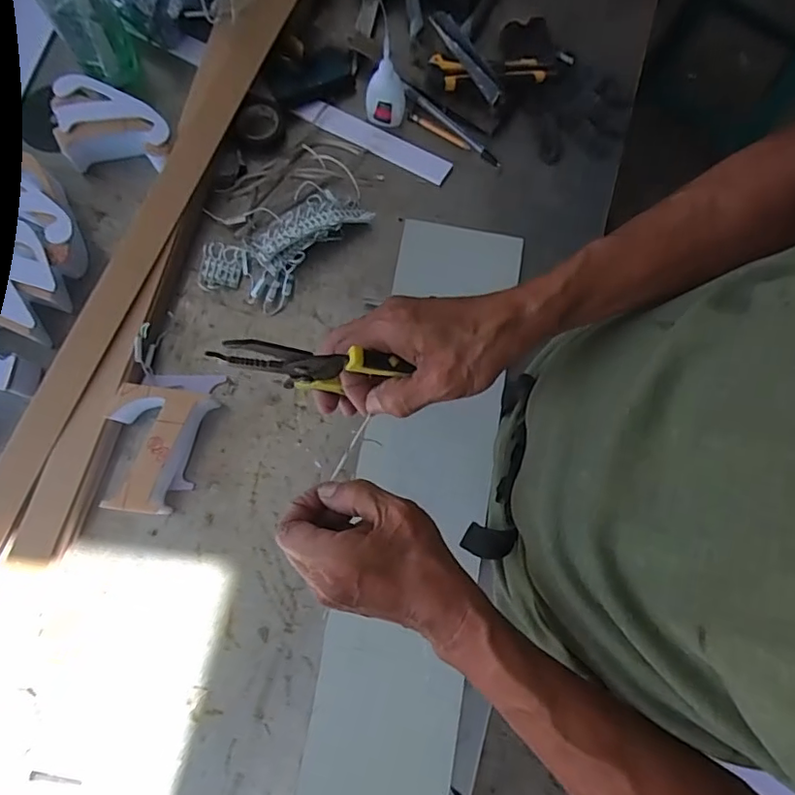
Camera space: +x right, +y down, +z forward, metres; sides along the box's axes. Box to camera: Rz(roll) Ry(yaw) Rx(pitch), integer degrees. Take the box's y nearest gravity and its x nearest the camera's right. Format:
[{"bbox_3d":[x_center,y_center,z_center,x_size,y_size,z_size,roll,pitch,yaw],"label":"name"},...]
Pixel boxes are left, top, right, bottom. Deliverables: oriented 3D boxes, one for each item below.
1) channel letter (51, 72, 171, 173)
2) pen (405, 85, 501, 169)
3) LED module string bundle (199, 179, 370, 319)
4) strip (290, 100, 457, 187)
[{"bbox_3d":[-0.316,-0.302,0.625,0.131,0.052,0.092,5,77,0],"label":"channel letter"},{"bbox_3d":[0.066,-0.323,0.658,0.144,0.014,0.013,39,79,8],"label":"pen"},{"bbox_3d":[-0.128,-0.173,0.611,0.098,0.033,0.183,44,80,9],"label":"LED module string bundle"},{"bbox_3d":[-0.028,-0.308,0.657,0.192,0.005,0.030,26,88,2],"label":"strip"}]

